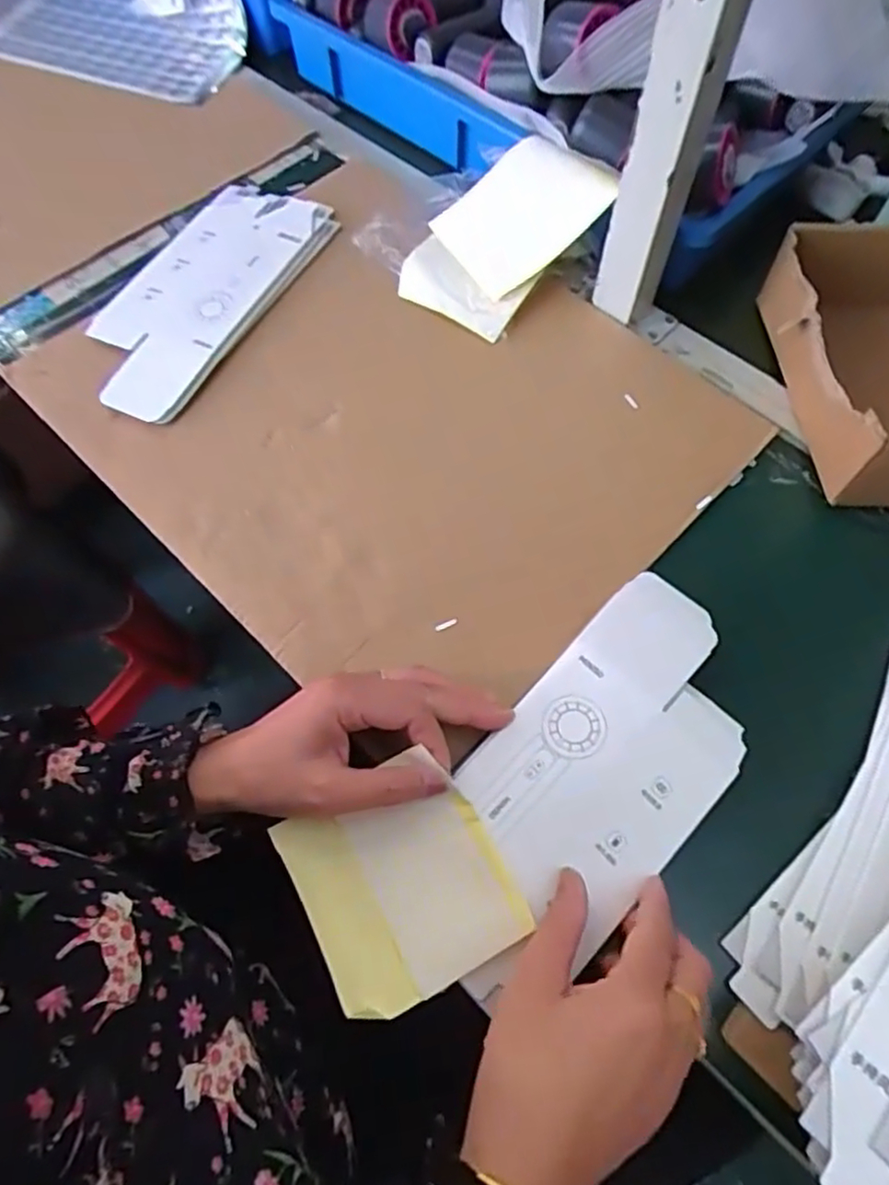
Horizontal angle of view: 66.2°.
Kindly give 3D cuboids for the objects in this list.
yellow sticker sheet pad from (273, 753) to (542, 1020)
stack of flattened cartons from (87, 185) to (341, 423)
[{"bbox_3d":[-0.023,0.158,0.371,0.104,0.010,0.109,-26,67,-12],"label":"yellow sticker sheet pad"},{"bbox_3d":[-0.219,-0.274,0.610,0.134,0.020,0.282,26,67,12],"label":"stack of flattened cartons"}]

